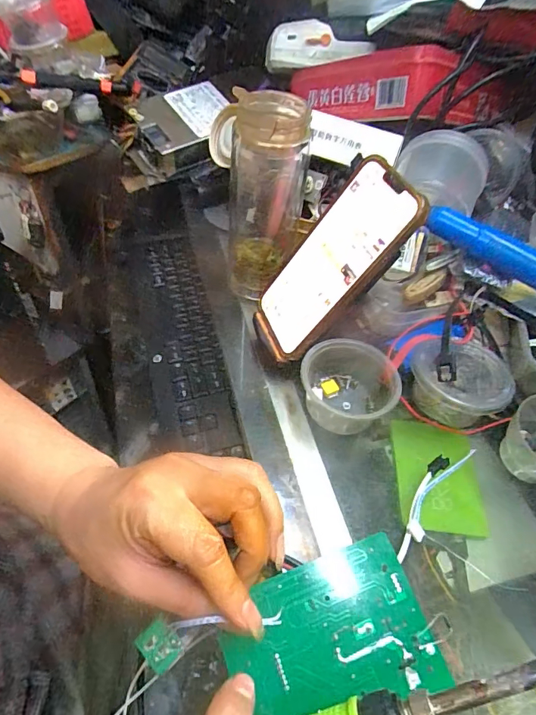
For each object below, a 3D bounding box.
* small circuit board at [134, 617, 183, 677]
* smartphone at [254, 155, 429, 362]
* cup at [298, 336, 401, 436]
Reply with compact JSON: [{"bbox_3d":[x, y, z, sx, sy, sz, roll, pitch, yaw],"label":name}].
[{"bbox_3d":[-0.061,0.163,0.246,0.023,0.004,0.020,42,78,16],"label":"small circuit board"},{"bbox_3d":[0.051,-0.072,0.357,0.015,0.166,0.086,12,34,-41],"label":"smartphone"},{"bbox_3d":[0.067,0.024,0.365,0.078,0.045,0.071,3,49,-4],"label":"cup"}]

